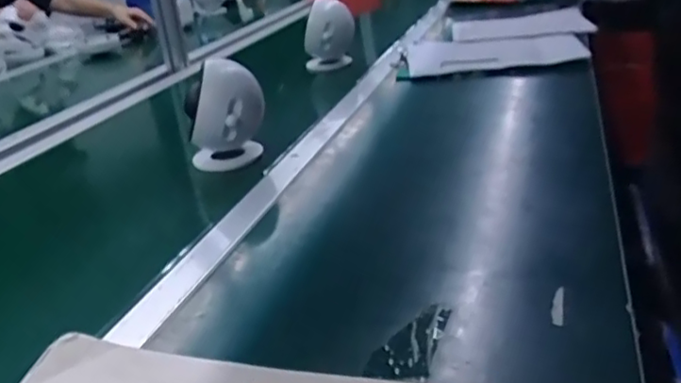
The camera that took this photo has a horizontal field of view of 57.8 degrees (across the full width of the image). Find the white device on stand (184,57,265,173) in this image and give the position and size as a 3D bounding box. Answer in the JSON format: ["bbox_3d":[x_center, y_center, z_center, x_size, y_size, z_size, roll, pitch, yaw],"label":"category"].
[{"bbox_3d":[-0.144,-0.093,0.774,0.098,0.132,0.074,-10,26,-9],"label":"white device on stand"}]

